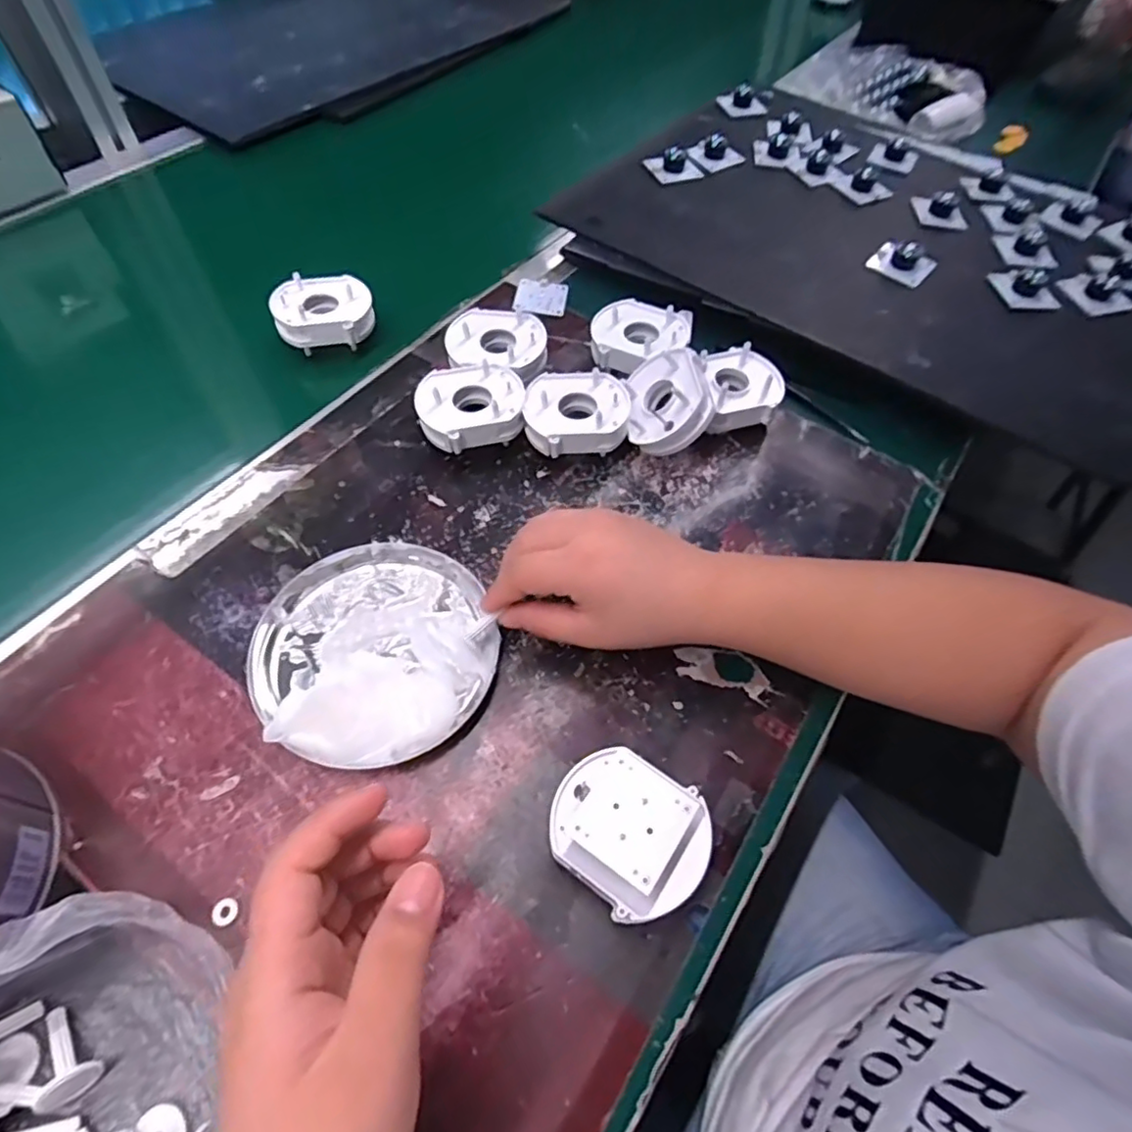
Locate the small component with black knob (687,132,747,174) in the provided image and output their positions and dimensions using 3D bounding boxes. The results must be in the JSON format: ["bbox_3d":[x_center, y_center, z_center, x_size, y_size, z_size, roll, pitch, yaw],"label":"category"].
[{"bbox_3d":[0.148,-0.404,0.602,0.051,0.022,0.039,-27,62,-19],"label":"small component with black knob"}]

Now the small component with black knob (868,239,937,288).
[{"bbox_3d":[0.278,-0.253,0.516,0.049,0.018,0.037,34,61,17],"label":"small component with black knob"}]

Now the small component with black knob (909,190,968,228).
[{"bbox_3d":[0.336,-0.320,0.554,0.043,0.017,0.035,7,57,1],"label":"small component with black knob"}]

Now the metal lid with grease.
[{"bbox_3d":[-0.103,0.041,0.335,0.128,0.028,0.126,2,57,-3],"label":"metal lid with grease"}]

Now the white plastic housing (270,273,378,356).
[{"bbox_3d":[-0.181,-0.187,0.473,0.072,0.037,0.064,-9,58,-9],"label":"white plastic housing"}]

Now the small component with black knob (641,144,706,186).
[{"bbox_3d":[0.103,-0.381,0.583,0.046,0.023,0.041,-14,59,-13],"label":"small component with black knob"}]

